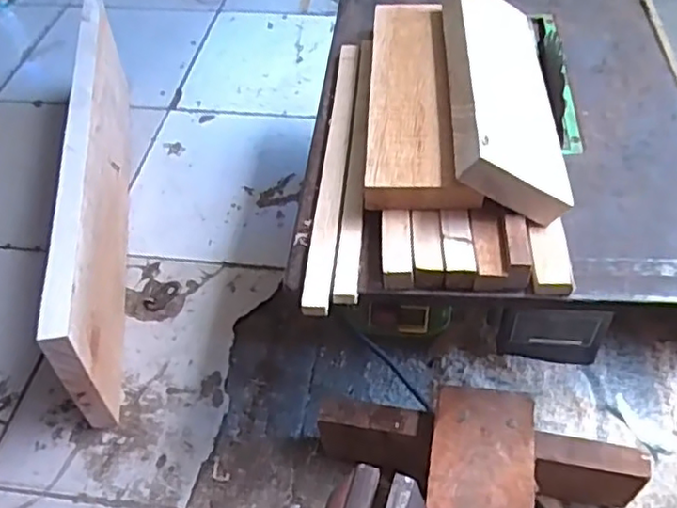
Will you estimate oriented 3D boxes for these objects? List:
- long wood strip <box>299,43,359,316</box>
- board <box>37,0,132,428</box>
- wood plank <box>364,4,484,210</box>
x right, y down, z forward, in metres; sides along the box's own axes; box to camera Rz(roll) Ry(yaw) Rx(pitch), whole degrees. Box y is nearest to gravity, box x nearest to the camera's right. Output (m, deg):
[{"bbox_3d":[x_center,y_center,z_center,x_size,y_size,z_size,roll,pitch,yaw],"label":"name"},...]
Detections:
[{"bbox_3d":[-0.002,-0.082,0.546,0.019,0.010,0.315,2,50,6],"label":"long wood strip"},{"bbox_3d":[-0.287,-0.091,0.774,0.028,0.160,0.579,-10,50,-5],"label":"board"},{"bbox_3d":[0.068,-0.141,0.552,0.079,0.021,0.261,1,50,5],"label":"wood plank"}]

